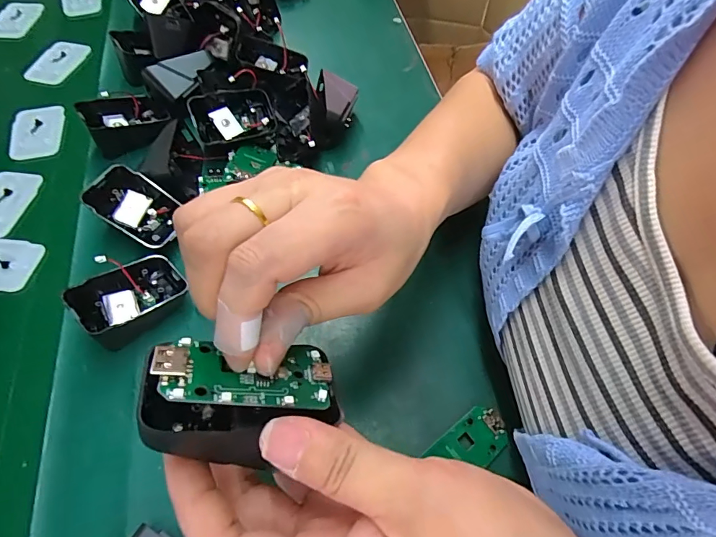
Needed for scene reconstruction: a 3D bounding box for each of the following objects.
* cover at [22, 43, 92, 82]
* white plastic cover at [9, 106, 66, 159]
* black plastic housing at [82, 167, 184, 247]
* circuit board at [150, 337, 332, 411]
[{"bbox_3d":[-0.325,-0.224,0.463,0.035,0.006,0.064,25,66,-6],"label":"cover"},{"bbox_3d":[-0.305,-0.130,0.408,0.043,0.005,0.065,-10,59,-7],"label":"white plastic cover"},{"bbox_3d":[-0.169,-0.048,0.329,0.064,0.022,0.043,37,82,-5],"label":"black plastic housing"},{"bbox_3d":[-0.042,0.038,0.161,0.062,0.005,0.029,9,30,-19],"label":"circuit board"}]

